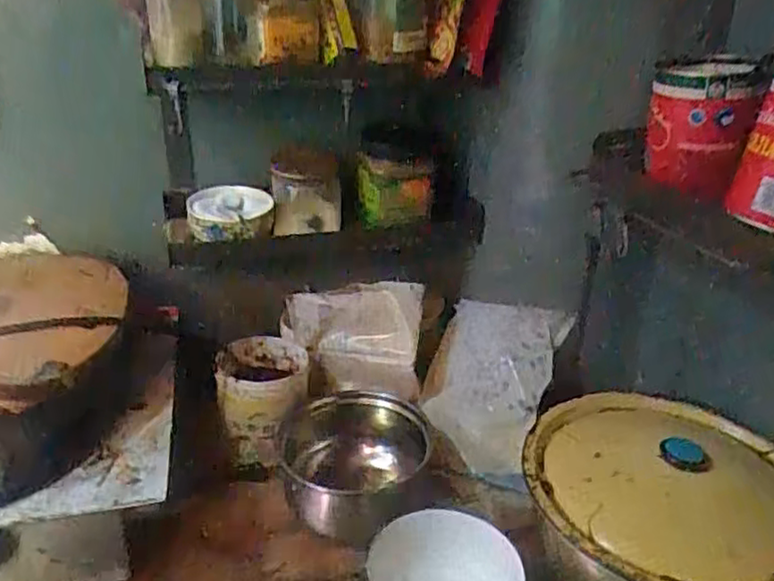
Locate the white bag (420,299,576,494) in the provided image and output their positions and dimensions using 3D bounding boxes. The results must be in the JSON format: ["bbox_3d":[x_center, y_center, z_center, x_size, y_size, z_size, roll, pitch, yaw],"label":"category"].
[{"bbox_3d":[0.127,0.117,0.864,0.158,0.139,0.187,12,27,20],"label":"white bag"}]

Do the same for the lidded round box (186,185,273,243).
[{"bbox_3d":[-0.192,-0.091,0.836,0.098,0.049,0.088,-3,26,-11],"label":"lidded round box"}]

